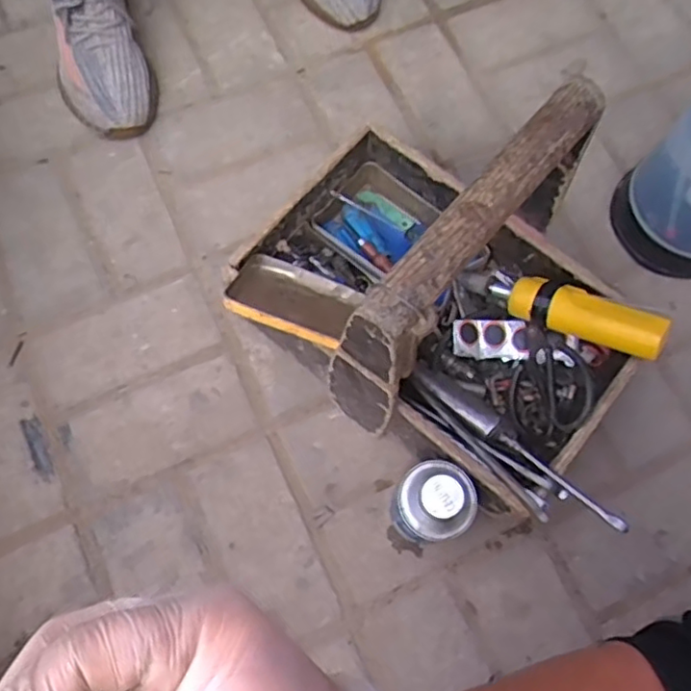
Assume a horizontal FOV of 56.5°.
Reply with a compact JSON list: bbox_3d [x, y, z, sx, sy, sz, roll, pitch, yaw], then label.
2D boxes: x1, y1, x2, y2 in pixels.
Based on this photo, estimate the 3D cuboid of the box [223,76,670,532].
[{"bbox_3d":[0.090,-0.051,0.551,0.345,0.281,0.233,33,74,8],"label":"box"}]

